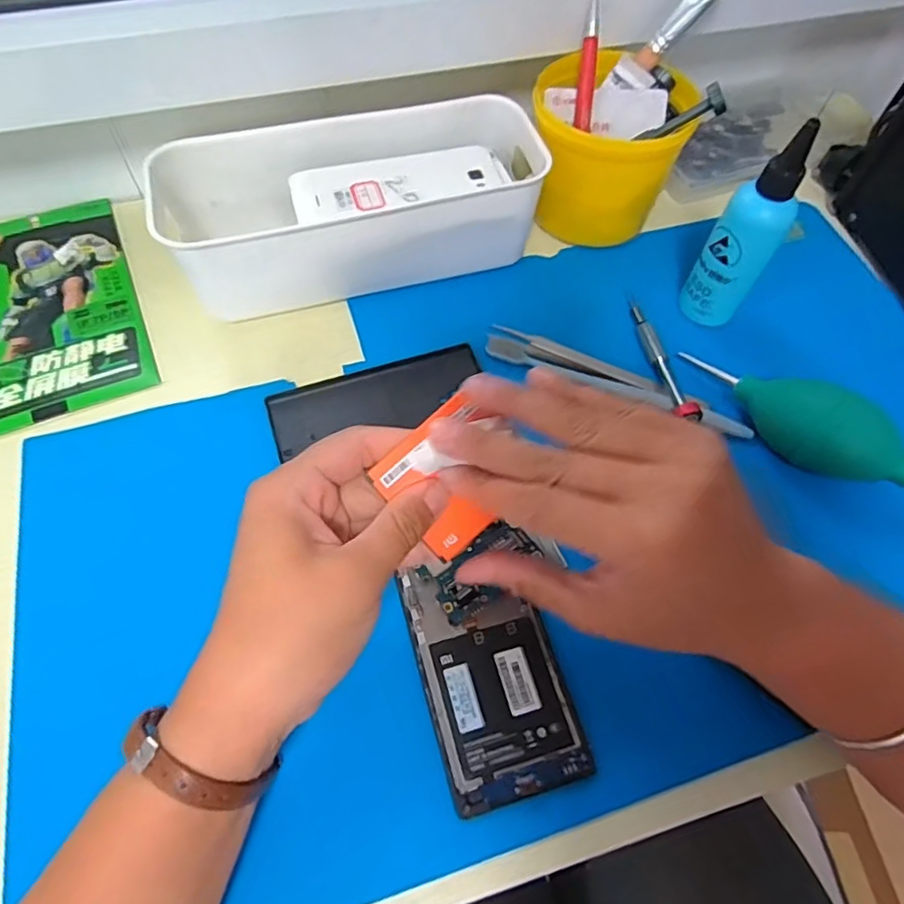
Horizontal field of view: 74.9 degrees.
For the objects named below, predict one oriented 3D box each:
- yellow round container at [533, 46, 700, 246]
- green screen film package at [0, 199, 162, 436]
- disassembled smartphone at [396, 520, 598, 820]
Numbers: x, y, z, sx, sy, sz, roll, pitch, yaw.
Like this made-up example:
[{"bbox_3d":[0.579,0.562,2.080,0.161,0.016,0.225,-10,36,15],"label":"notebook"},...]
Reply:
[{"bbox_3d":[0.111,-0.219,0.433,0.108,0.093,0.096,-2,61,-4],"label":"yellow round container"},{"bbox_3d":[-0.277,-0.103,0.407,0.107,0.004,0.192,-21,64,-14],"label":"green screen film package"},{"bbox_3d":[0.021,0.107,0.304,0.073,0.012,0.124,-14,63,-10],"label":"disassembled smartphone"}]

